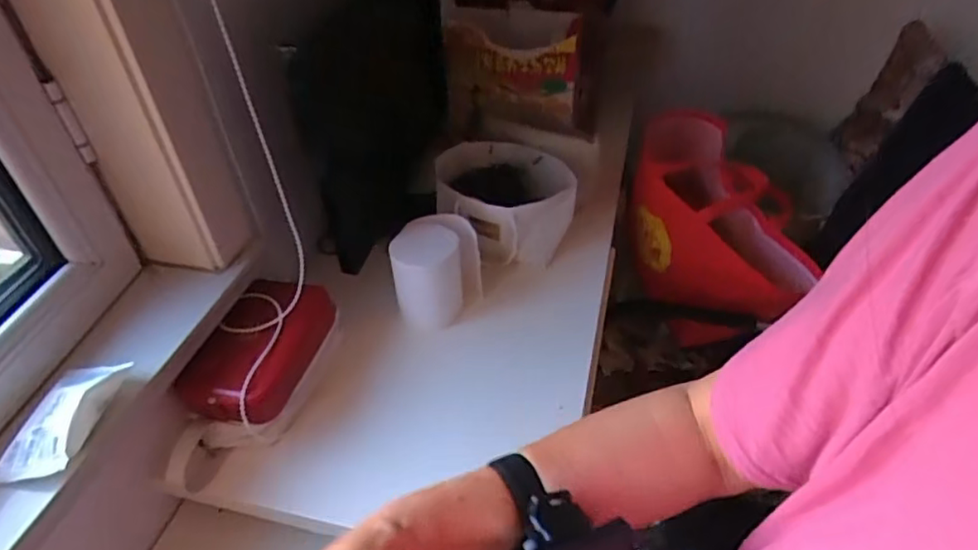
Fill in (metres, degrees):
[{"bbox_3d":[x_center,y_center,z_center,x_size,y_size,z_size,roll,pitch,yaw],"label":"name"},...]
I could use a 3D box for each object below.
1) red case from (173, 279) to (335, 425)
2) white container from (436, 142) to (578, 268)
[{"bbox_3d":[-0.282,0.088,0.755,0.109,0.061,0.208,10,44,15],"label":"red case"},{"bbox_3d":[0.029,-0.118,0.981,0.218,0.131,0.169,-6,42,-3],"label":"white container"}]

